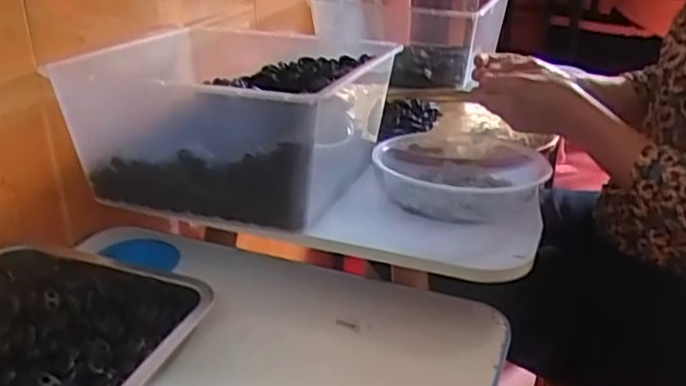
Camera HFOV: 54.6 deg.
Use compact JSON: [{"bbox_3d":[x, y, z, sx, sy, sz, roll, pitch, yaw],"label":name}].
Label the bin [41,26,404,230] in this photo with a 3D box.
[{"bbox_3d":[-0.101,-0.093,0.736,0.261,0.141,0.295,10,27,18],"label":"bin"}]

